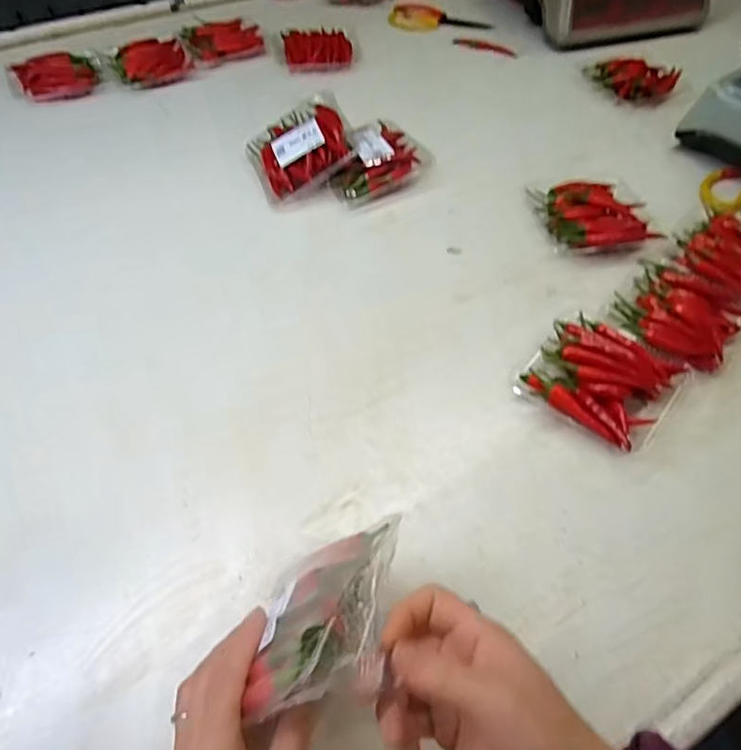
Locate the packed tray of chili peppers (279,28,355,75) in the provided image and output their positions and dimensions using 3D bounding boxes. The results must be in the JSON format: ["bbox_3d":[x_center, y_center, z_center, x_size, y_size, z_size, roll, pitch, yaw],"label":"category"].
[{"bbox_3d":[-0.080,-0.501,0.919,0.106,0.021,0.104,-7,53,-7],"label":"packed tray of chili peppers"}]

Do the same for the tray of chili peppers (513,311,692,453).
[{"bbox_3d":[0.202,0.002,0.520,0.117,0.034,0.107,32,59,21],"label":"tray of chili peppers"}]

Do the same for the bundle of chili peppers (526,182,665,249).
[{"bbox_3d":[0.252,-0.181,0.669,0.107,0.033,0.106,-9,53,-8],"label":"bundle of chili peppers"}]

